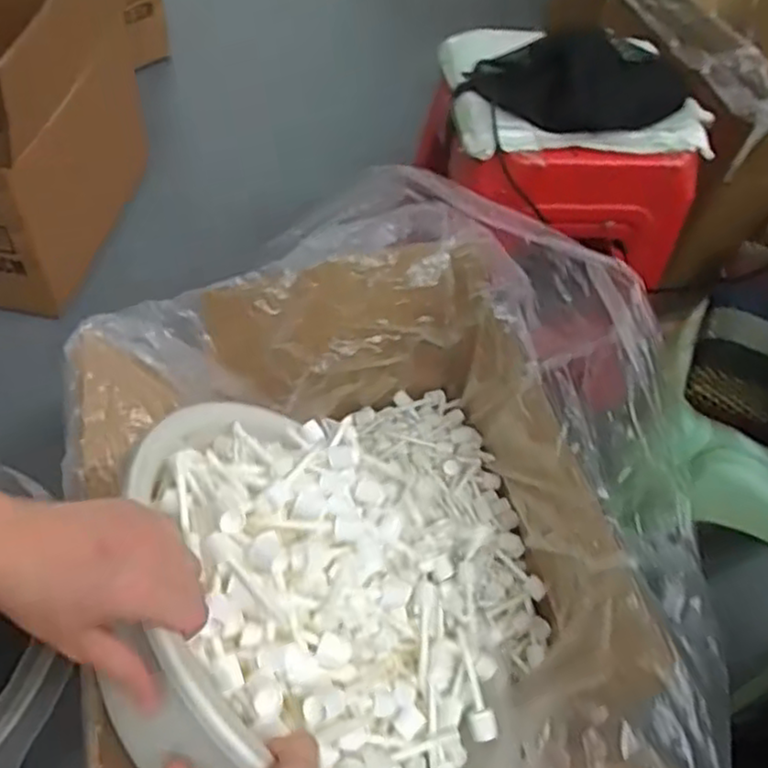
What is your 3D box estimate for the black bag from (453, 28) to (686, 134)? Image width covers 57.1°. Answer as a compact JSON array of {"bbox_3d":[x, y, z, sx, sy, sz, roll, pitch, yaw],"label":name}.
[{"bbox_3d":[0.228,-0.356,0.825,0.272,0.108,0.111,7,52,2],"label":"black bag"}]

